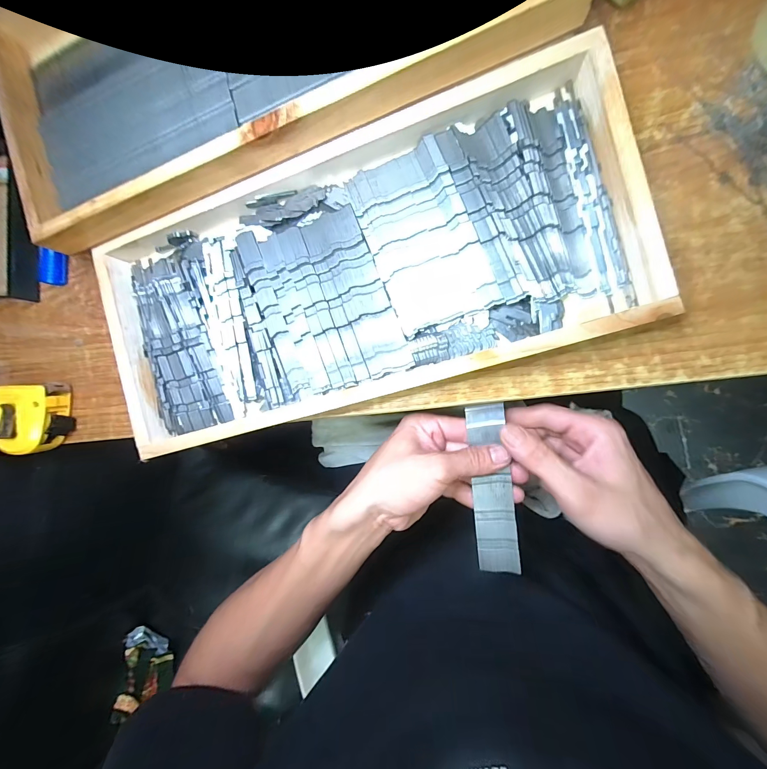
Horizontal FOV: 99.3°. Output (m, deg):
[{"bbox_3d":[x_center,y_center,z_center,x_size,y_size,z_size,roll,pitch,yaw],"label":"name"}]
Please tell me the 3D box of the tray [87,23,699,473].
[{"bbox_3d":[-0.033,-0.088,0.258,0.417,0.029,0.200,-15,88,9],"label":"tray"}]

